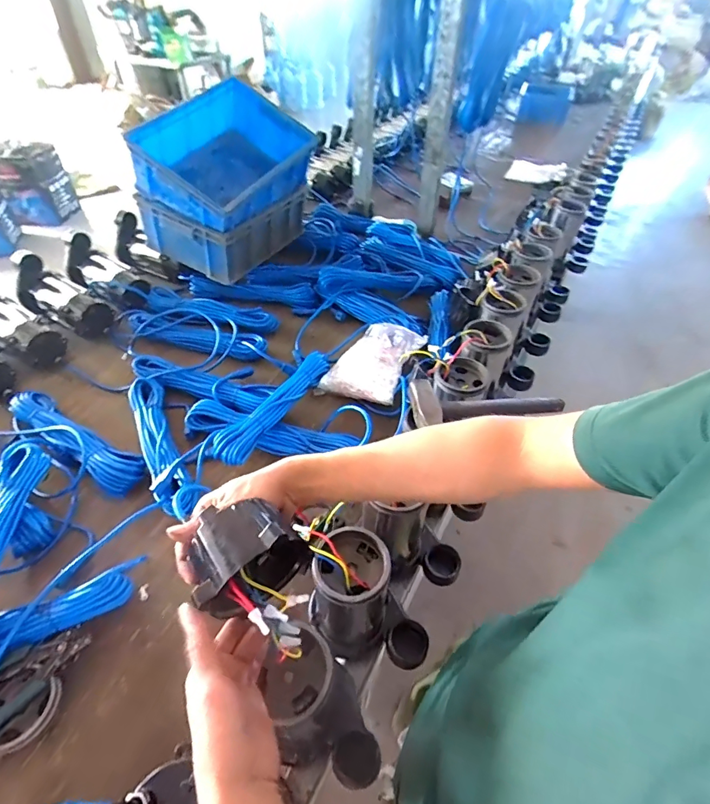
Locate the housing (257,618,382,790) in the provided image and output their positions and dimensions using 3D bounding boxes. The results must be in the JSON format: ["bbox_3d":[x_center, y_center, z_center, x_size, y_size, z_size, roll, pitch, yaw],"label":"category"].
[{"bbox_3d":[-0.030,0.341,0.465,0.133,0.163,0.091,25,50,21],"label":"housing"}]

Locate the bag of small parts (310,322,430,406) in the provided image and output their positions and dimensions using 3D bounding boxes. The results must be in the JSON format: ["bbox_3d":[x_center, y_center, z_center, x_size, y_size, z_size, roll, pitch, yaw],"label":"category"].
[{"bbox_3d":[0.044,-0.090,0.963,0.166,0.068,0.229,22,49,18],"label":"bag of small parts"}]

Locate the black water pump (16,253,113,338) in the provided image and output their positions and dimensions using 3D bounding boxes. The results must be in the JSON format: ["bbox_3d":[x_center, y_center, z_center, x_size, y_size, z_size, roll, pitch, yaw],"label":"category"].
[{"bbox_3d":[-0.725,-0.261,1.082,0.256,0.122,0.120,23,49,19],"label":"black water pump"}]

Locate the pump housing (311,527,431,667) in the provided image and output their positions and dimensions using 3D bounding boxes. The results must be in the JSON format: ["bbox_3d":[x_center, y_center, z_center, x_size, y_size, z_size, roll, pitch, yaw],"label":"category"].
[{"bbox_3d":[0.019,0.257,0.548,0.160,0.171,0.097,26,50,21],"label":"pump housing"}]

